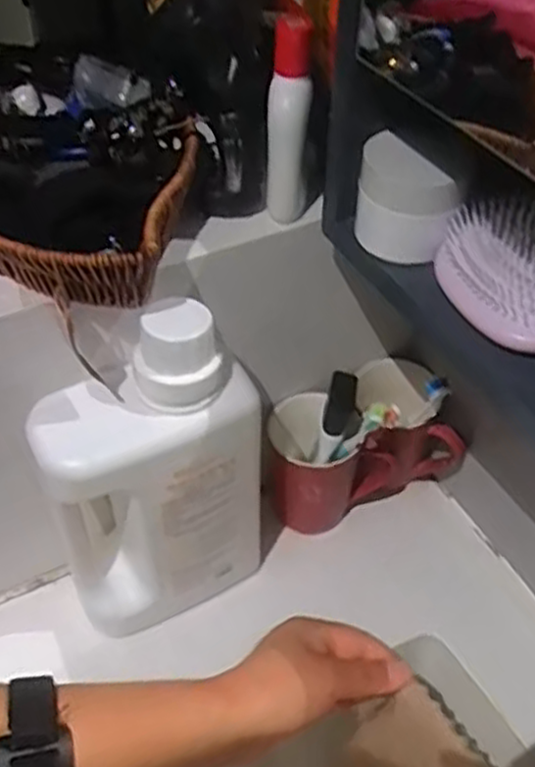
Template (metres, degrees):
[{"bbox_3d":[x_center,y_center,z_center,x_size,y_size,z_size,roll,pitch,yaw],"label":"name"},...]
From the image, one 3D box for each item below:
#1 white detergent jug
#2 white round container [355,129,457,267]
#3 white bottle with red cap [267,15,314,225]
[{"bbox_3d":[-0.086,0.068,0.572,0.152,0.269,0.082,-18,49,-18],"label":"white detergent jug"},{"bbox_3d":[0.084,-0.112,0.471,0.051,0.058,0.055,1,46,-1],"label":"white round container"},{"bbox_3d":[0.014,-0.172,0.510,0.026,0.129,0.024,2,46,1],"label":"white bottle with red cap"}]

